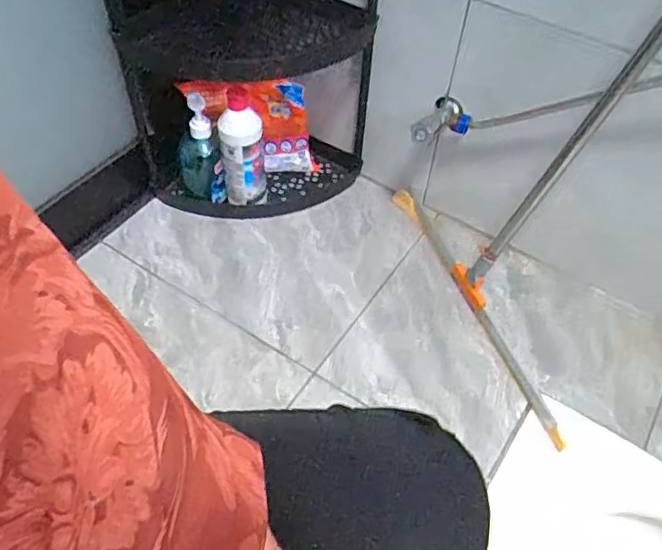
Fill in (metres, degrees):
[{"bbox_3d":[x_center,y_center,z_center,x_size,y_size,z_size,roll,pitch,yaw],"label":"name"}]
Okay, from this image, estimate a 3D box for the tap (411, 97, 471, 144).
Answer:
[{"bbox_3d":[0.155,-0.210,0.802,0.063,0.030,0.104,25,54,17],"label":"tap"}]

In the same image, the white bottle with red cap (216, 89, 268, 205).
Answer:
[{"bbox_3d":[-0.134,-0.186,0.884,0.062,0.166,0.078,-7,52,-8],"label":"white bottle with red cap"}]

